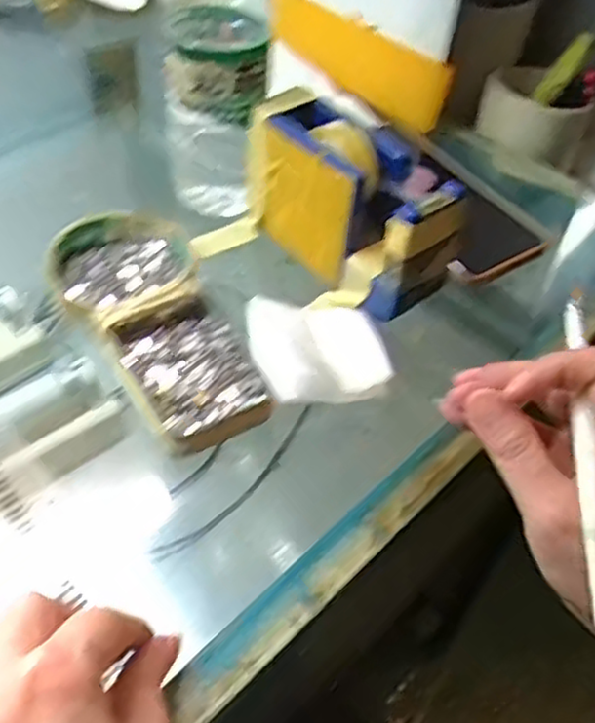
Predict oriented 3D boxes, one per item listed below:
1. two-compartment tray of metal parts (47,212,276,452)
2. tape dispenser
[{"bbox_3d":[-0.077,-0.023,0.397,0.077,0.020,0.166,-21,54,-22],"label":"two-compartment tray of metal parts"},{"bbox_3d":[0.029,-0.091,0.419,0.051,0.082,0.134,-30,58,-28],"label":"tape dispenser"}]

